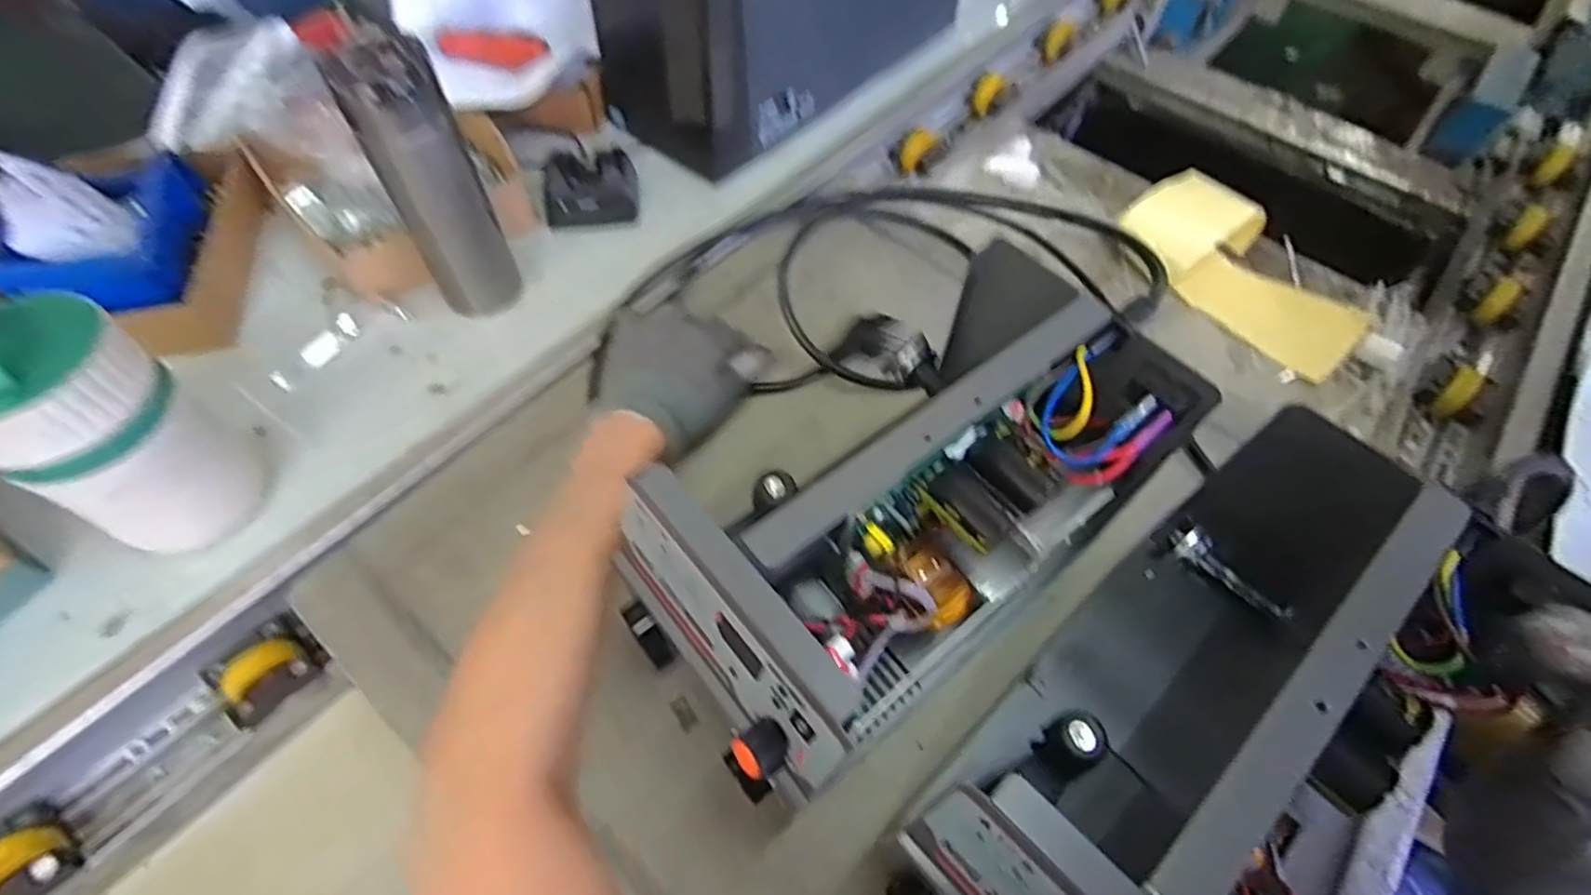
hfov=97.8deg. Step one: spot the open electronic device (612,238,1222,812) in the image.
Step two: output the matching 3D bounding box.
[{"bbox_3d":[0.059,0.043,0.398,0.276,0.179,0.147,-35,65,-21],"label":"open electronic device"}]

